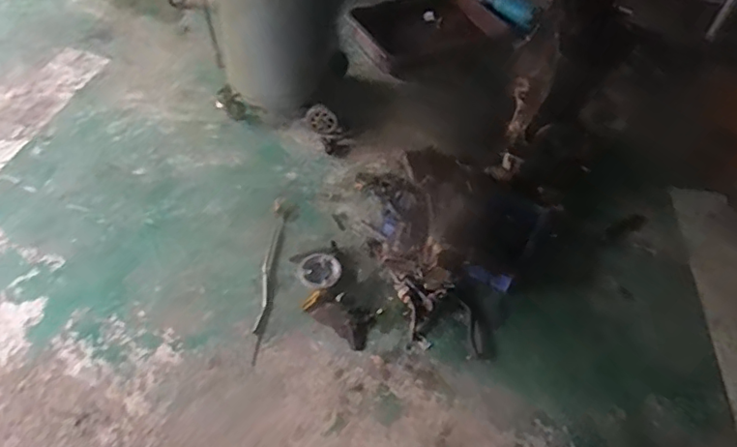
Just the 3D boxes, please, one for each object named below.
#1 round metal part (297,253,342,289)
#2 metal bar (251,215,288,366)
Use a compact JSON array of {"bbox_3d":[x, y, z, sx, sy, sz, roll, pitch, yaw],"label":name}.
[{"bbox_3d":[-0.142,0.137,1.640,0.123,0.020,0.111,10,50,2],"label":"round metal part"},{"bbox_3d":[-0.291,0.170,1.632,0.042,0.013,0.489,6,50,-2],"label":"metal bar"}]

